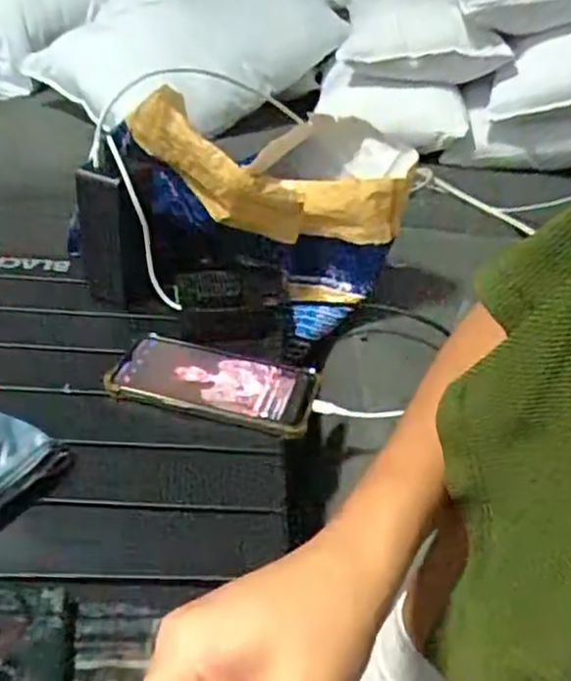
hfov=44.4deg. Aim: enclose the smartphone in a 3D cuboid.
[{"bbox_3d":[-0.058,0.032,0.576,0.163,0.011,0.082,11,32,7],"label":"smartphone"}]

